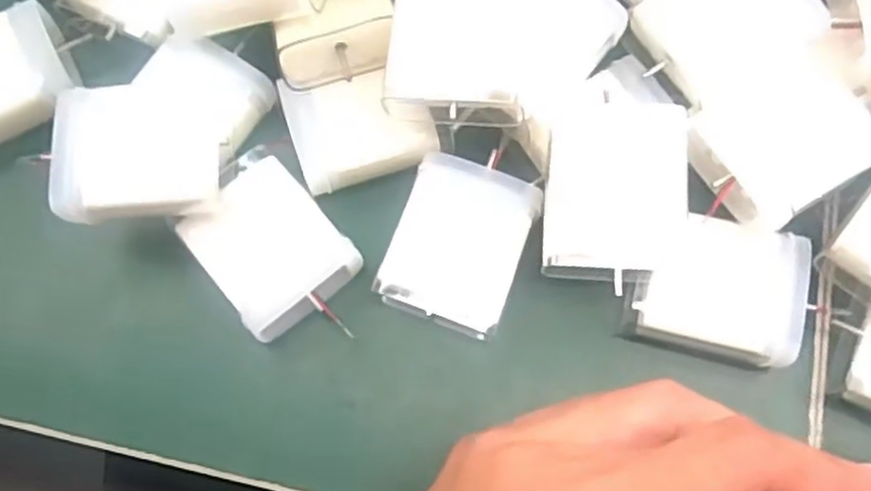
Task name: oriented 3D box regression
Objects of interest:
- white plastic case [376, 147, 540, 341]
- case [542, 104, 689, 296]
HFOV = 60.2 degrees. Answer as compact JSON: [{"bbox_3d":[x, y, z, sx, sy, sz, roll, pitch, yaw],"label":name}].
[{"bbox_3d":[0.008,0.002,0.246,0.040,0.025,0.052,19,73,8],"label":"white plastic case"},{"bbox_3d":[0.054,-0.017,0.227,0.041,0.011,0.053,4,71,3],"label":"case"}]

